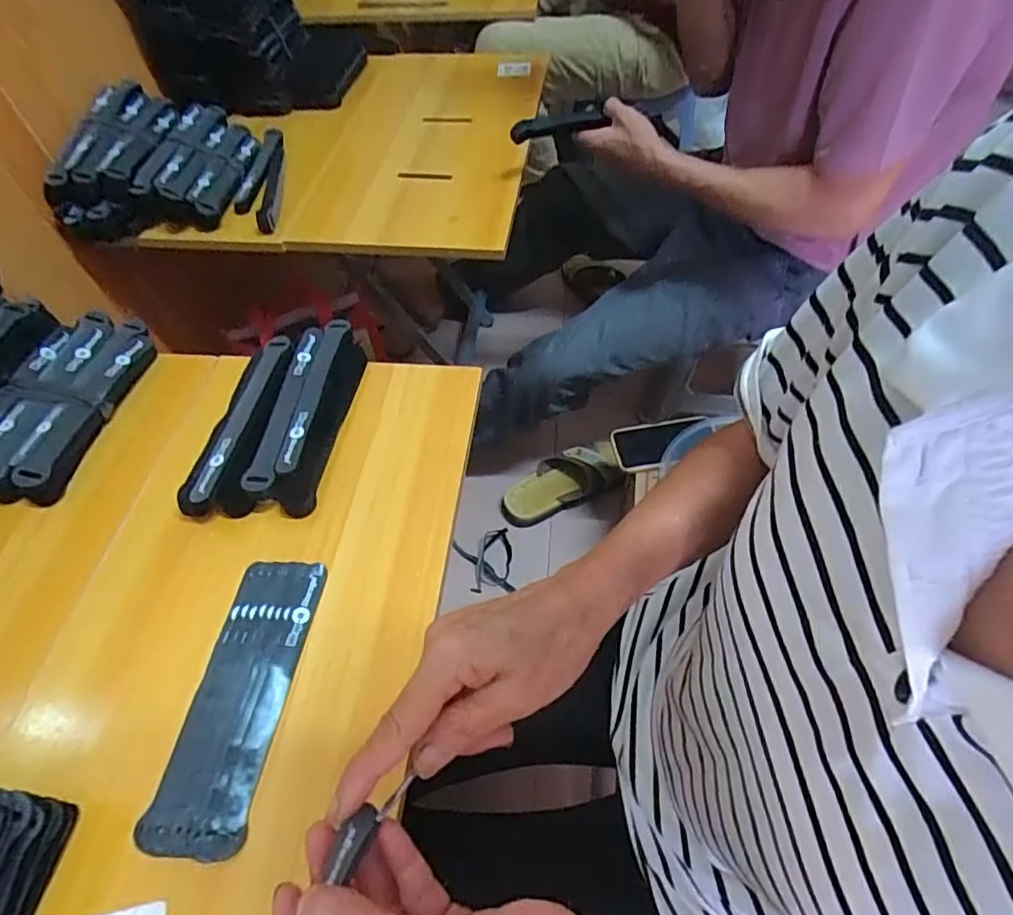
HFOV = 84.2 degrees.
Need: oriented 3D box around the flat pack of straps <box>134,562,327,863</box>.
[{"bbox_3d":[-0.194,0.170,0.410,0.069,0.007,0.198,5,55,7],"label":"flat pack of straps"}]

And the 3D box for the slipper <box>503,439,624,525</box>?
[{"bbox_3d":[0.100,0.047,1.056,0.240,0.069,0.101,-22,56,-12],"label":"slipper"}]

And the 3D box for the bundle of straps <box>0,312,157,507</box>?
[{"bbox_3d":[-0.453,-0.059,0.565,0.107,0.037,0.215,5,55,7],"label":"bundle of straps"}]

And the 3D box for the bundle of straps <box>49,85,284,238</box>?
[{"bbox_3d":[-0.457,-0.414,0.776,0.293,0.092,0.227,-3,54,1],"label":"bundle of straps"}]

